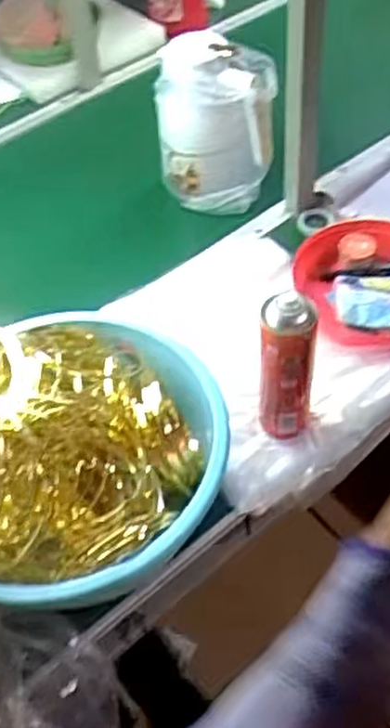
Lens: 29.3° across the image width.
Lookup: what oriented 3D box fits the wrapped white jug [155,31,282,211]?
[{"bbox_3d":[0.030,-0.376,1.203,0.182,0.266,0.146,-3,50,1],"label":"wrapped white jug"}]

